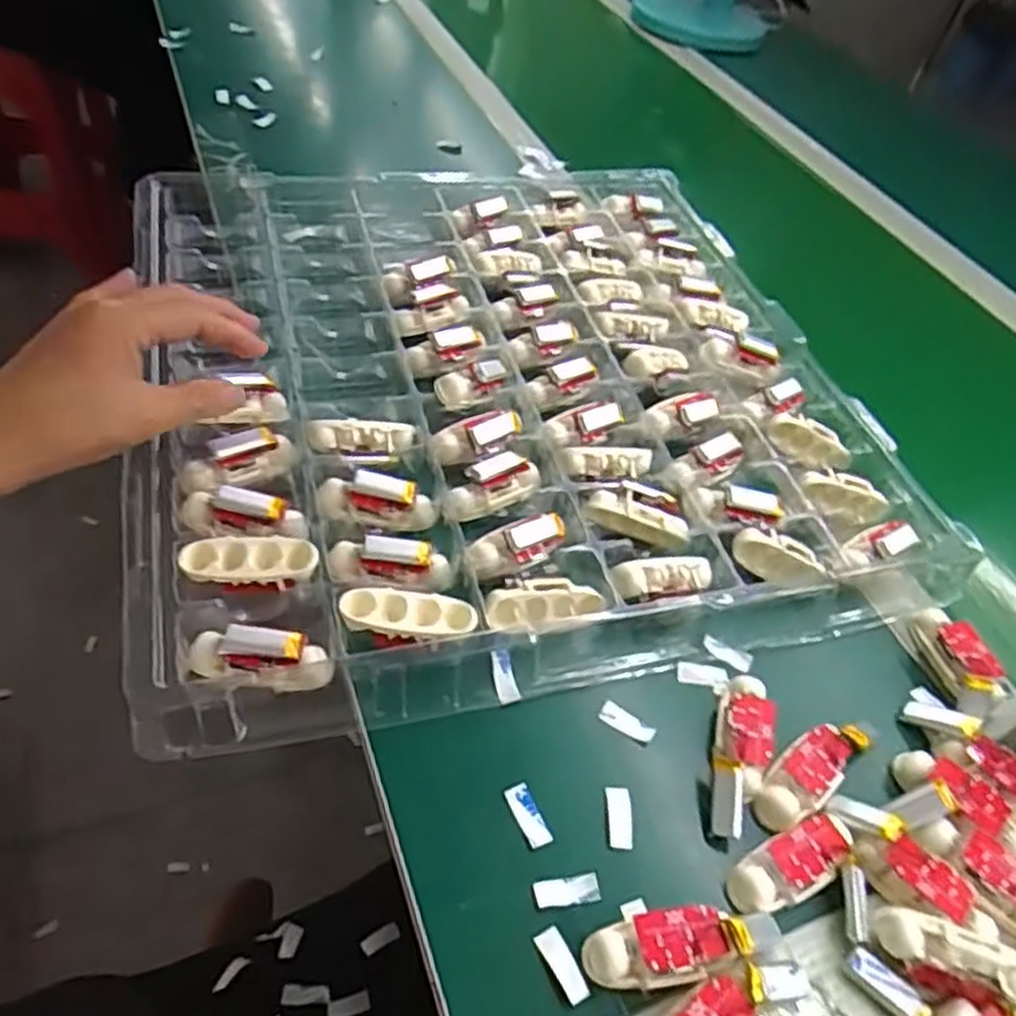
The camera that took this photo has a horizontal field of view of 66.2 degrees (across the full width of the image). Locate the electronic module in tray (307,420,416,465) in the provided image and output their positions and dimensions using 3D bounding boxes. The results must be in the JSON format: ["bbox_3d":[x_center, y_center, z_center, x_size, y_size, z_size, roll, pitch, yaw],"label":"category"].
[{"bbox_3d":[-0.086,-0.038,0.459,0.059,0.028,0.019,0,49,-12],"label":"electronic module in tray"}]

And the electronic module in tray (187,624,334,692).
[{"bbox_3d":[-0.116,0.070,0.362,0.066,0.024,0.021,9,48,-4],"label":"electronic module in tray"}]

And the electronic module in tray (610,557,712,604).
[{"bbox_3d":[0.085,0.038,0.416,0.063,0.015,0.021,-2,49,-29],"label":"electronic module in tray"}]

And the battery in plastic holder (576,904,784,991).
[{"bbox_3d":[0.072,0.174,0.311,0.081,0.016,0.024,-2,49,-13],"label":"battery in plastic holder"}]

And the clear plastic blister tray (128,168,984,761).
[{"bbox_3d":[-0.001,-0.099,0.523,0.446,0.045,0.462,-10,52,-14],"label":"clear plastic blister tray"}]

